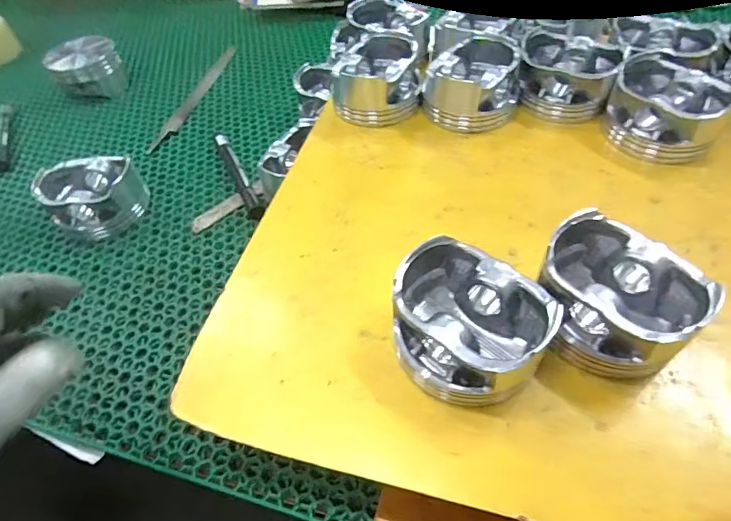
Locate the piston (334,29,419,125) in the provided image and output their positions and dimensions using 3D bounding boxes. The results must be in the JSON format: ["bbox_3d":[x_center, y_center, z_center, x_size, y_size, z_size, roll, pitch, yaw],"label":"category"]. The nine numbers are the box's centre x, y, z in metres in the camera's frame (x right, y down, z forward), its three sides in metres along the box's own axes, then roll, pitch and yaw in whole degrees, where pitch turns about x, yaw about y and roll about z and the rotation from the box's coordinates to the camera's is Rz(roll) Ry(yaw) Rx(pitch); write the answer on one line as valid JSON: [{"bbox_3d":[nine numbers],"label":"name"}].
[{"bbox_3d":[0.010,-0.173,0.447,0.081,0.053,0.087,-1,52,4],"label":"piston"}]

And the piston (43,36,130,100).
[{"bbox_3d":[-0.371,-0.257,0.621,0.087,0.056,0.078,-24,52,-15],"label":"piston"}]

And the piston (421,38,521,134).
[{"bbox_3d":[0.099,-0.165,0.435,0.085,0.054,0.089,7,53,11],"label":"piston"}]

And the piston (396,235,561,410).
[{"bbox_3d":[0.055,0.036,0.265,0.075,0.045,0.085,-39,57,-24],"label":"piston"}]

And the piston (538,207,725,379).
[{"bbox_3d":[0.146,0.022,0.271,0.088,0.047,0.082,18,55,18],"label":"piston"}]

